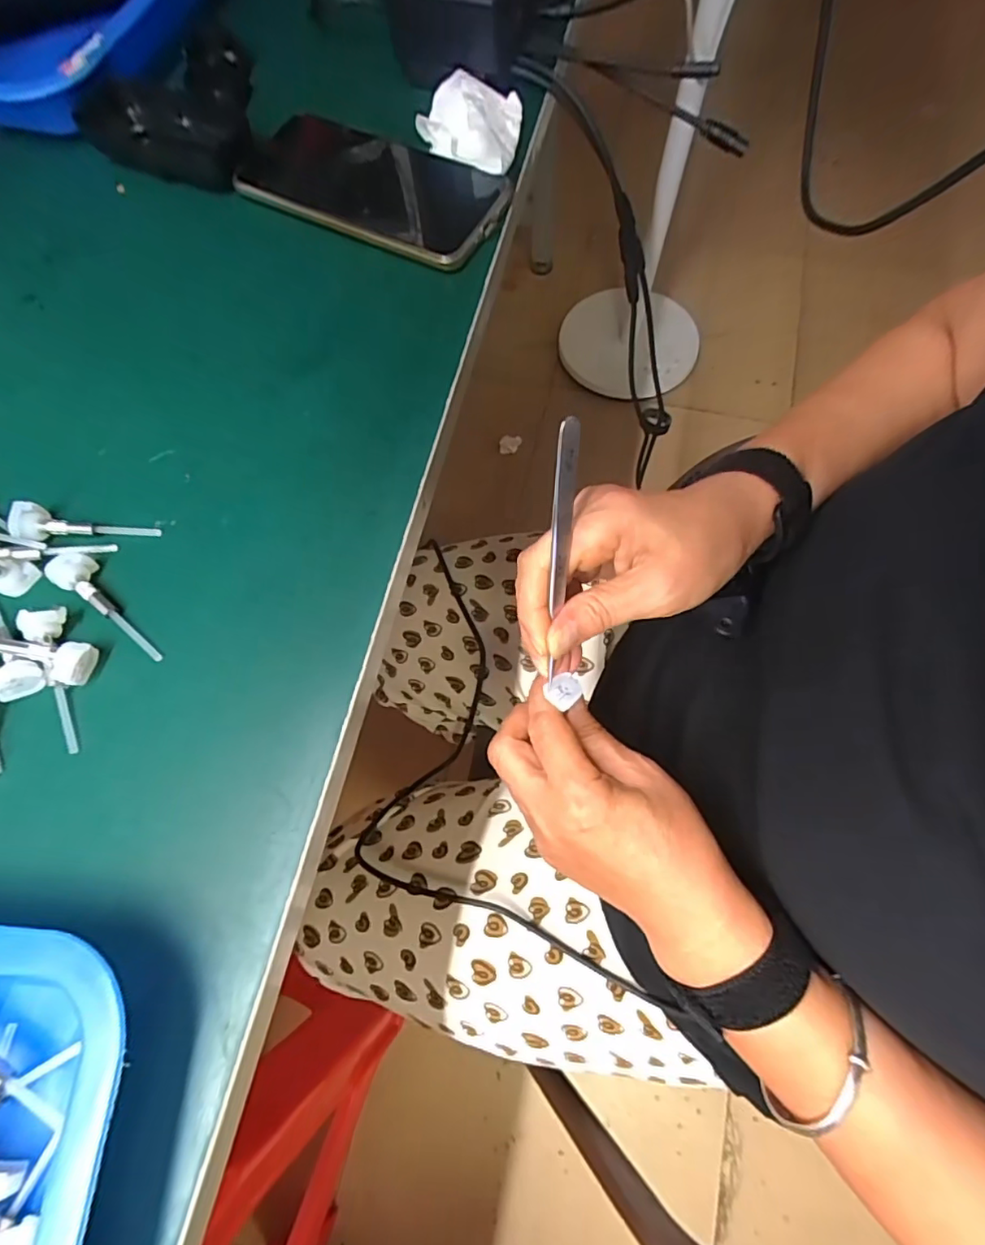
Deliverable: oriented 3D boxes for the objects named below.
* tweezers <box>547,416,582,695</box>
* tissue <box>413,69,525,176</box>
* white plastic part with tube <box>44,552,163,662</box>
[{"bbox_3d":[0.030,-0.023,0.248,0.007,0.132,0.004,2,32,2],"label":"tweezers"},{"bbox_3d":[-0.014,-0.302,0.335,0.059,0.022,0.072,8,71,5],"label":"tissue"},{"bbox_3d":[-0.175,-0.010,0.254,0.068,0.012,0.018,32,75,13],"label":"white plastic part with tube"}]

